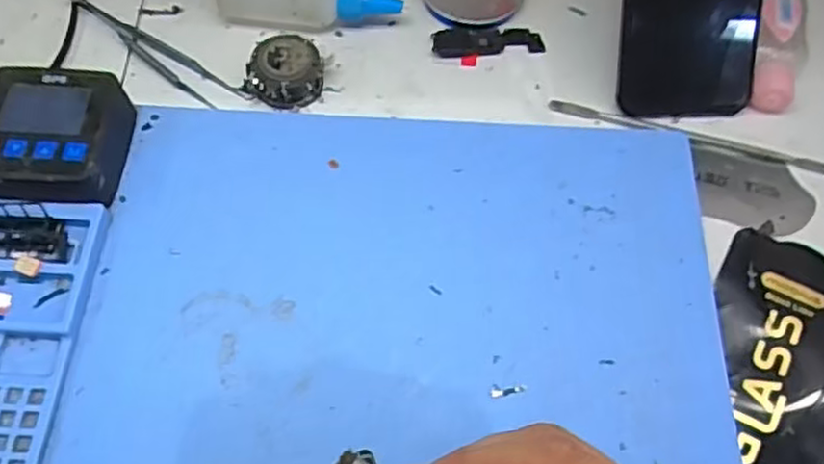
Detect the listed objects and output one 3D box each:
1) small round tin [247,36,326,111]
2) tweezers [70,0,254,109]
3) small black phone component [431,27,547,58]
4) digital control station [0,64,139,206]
[{"bbox_3d":[-0.073,-0.093,0.412,0.038,0.022,0.041,1,63,-2],"label":"small round tin"},{"bbox_3d":[-0.159,-0.111,0.426,0.138,0.007,0.021,32,67,13],"label":"tweezers"},{"bbox_3d":[0.048,-0.122,0.444,0.069,0.004,0.022,-6,64,-5],"label":"small black phone component"},{"bbox_3d":[-0.192,-0.047,0.374,0.070,0.038,0.075,2,63,-1],"label":"digital control station"}]

